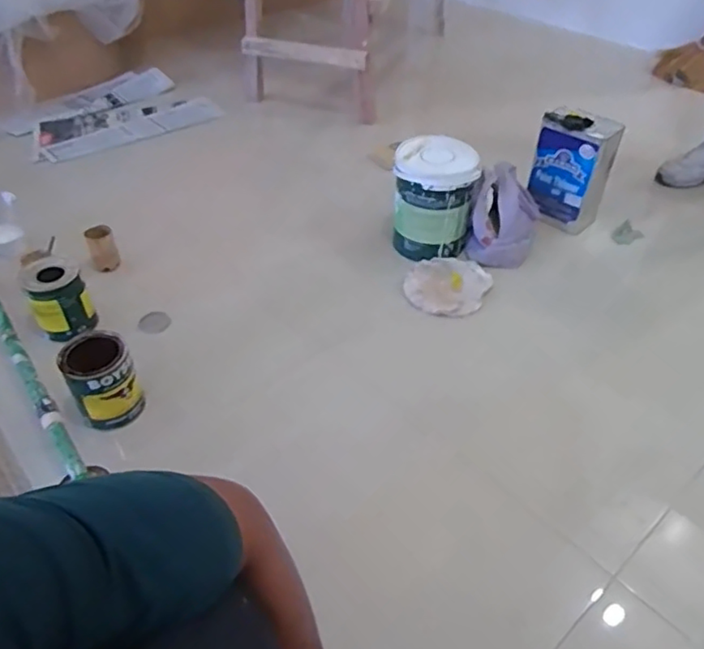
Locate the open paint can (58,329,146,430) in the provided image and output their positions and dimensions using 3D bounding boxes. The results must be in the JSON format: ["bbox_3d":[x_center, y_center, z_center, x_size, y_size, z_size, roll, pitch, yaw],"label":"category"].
[{"bbox_3d":[-0.416,0.103,1.000,0.100,0.155,0.108,0,42,0],"label":"open paint can"}]

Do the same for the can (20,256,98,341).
[{"bbox_3d":[-0.557,-0.049,1.129,0.100,0.123,0.099,0,42,0],"label":"can"}]

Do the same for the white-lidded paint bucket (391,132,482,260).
[{"bbox_3d":[0.176,-0.269,1.301,0.181,0.227,0.155,4,42,5],"label":"white-lidded paint bucket"}]

